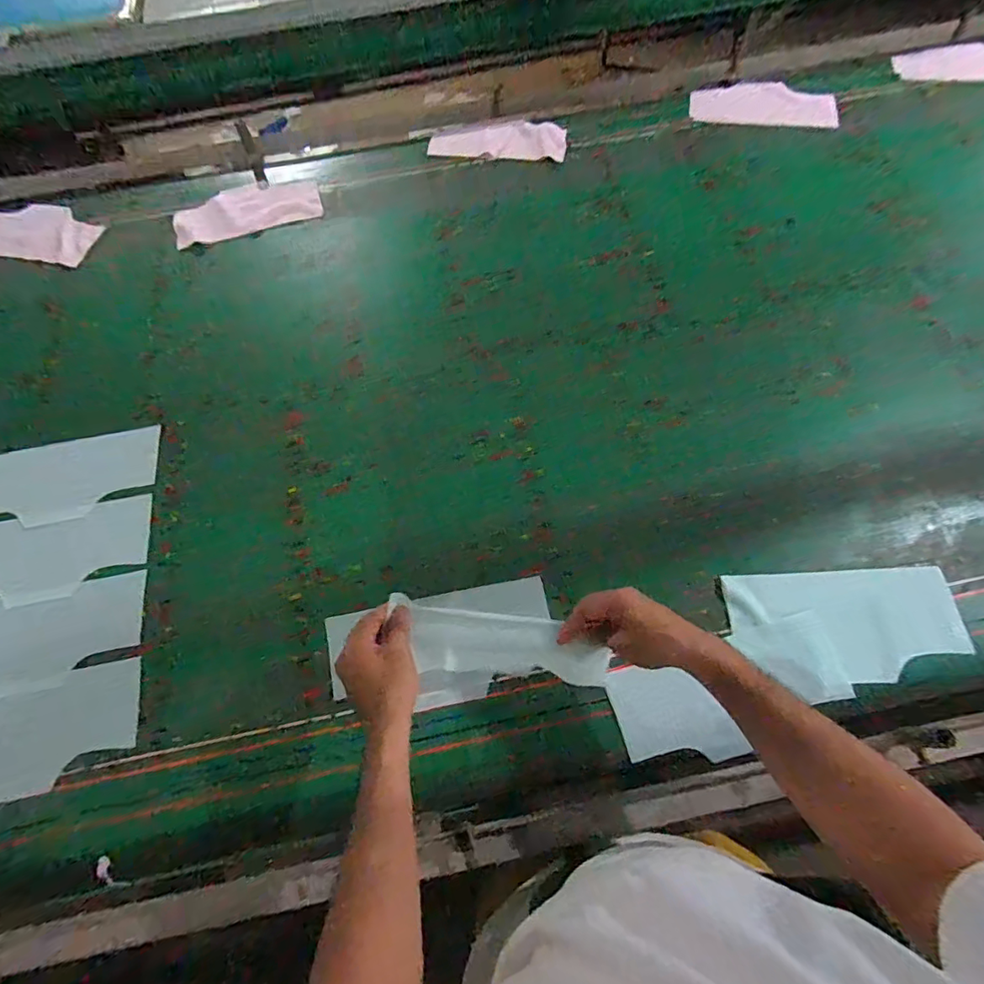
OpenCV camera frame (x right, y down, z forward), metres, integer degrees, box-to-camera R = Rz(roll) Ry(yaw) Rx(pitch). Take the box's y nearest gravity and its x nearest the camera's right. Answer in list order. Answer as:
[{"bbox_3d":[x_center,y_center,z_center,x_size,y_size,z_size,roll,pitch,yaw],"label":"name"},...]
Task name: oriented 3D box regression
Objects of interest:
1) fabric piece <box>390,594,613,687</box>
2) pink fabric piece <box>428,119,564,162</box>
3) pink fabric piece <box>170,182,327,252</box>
[{"bbox_3d":[0.006,0.187,0.614,0.273,0.063,0.073,17,69,-17],"label":"fabric piece"},{"bbox_3d":[0.009,-0.720,1.049,0.287,0.030,0.102,2,68,4],"label":"pink fabric piece"},{"bbox_3d":[-0.480,-0.555,1.002,0.278,0.021,0.124,-20,66,-6],"label":"pink fabric piece"}]

